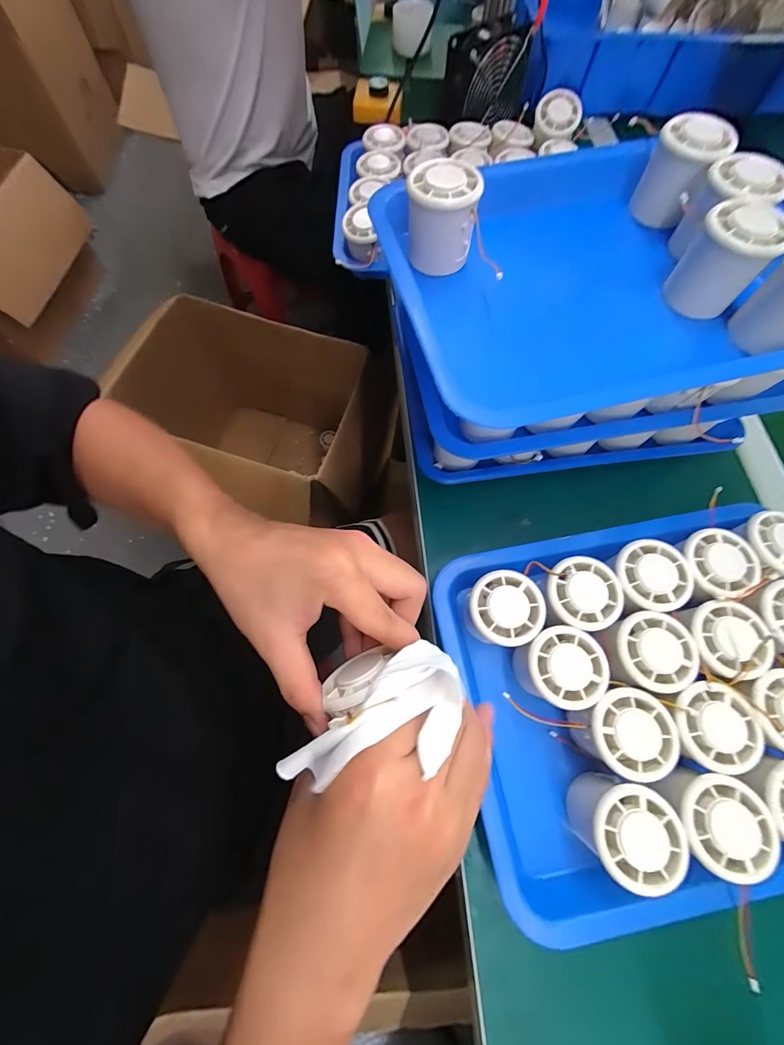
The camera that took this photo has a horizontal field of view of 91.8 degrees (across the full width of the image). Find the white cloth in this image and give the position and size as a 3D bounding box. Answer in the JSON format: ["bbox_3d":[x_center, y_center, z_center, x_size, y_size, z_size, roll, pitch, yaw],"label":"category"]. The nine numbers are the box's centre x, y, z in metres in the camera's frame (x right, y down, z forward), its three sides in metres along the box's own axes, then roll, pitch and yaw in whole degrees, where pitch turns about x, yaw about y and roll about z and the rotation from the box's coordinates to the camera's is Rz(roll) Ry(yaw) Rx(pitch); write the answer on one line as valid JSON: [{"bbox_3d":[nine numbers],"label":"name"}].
[{"bbox_3d":[-0.009,0.100,0.184,0.097,0.016,0.048,-27,73,-5],"label":"white cloth"}]

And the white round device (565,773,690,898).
[{"bbox_3d":[0.157,0.209,0.265,0.051,0.056,0.055,1,70,-2],"label":"white round device"}]

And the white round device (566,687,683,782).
[{"bbox_3d":[0.168,0.154,0.284,0.056,0.048,0.054,1,70,-2],"label":"white round device"}]

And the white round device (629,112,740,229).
[{"bbox_3d":[0.248,-0.304,0.333,0.053,0.061,0.055,1,70,-2],"label":"white round device"}]

